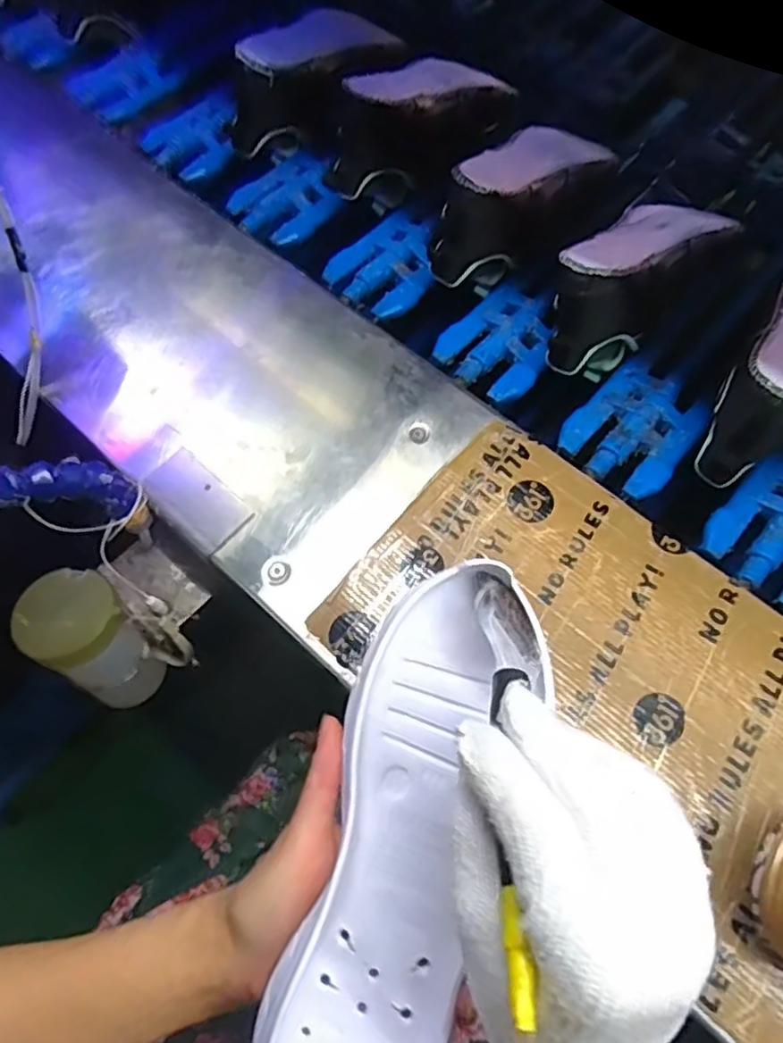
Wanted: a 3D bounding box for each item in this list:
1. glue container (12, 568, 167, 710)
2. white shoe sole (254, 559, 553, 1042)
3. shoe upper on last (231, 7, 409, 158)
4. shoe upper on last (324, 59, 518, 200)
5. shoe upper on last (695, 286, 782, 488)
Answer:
[{"bbox_3d":[-0.235,0.093,0.527,0.083,0.115,0.069,36,72,17],"label":"glue container"},{"bbox_3d":[0.007,0.141,0.289,0.076,0.039,0.245,14,81,7],"label":"white shoe sole"},{"bbox_3d":[-0.077,-0.452,0.662,0.068,0.097,0.210,30,69,13],"label":"shoe upper on last"},{"bbox_3d":[0.020,-0.392,0.631,0.219,0.105,0.078,-39,71,-15],"label":"shoe upper on last"},{"bbox_3d":[0.310,-0.123,0.517,0.076,0.102,0.210,40,72,17],"label":"shoe upper on last"}]

